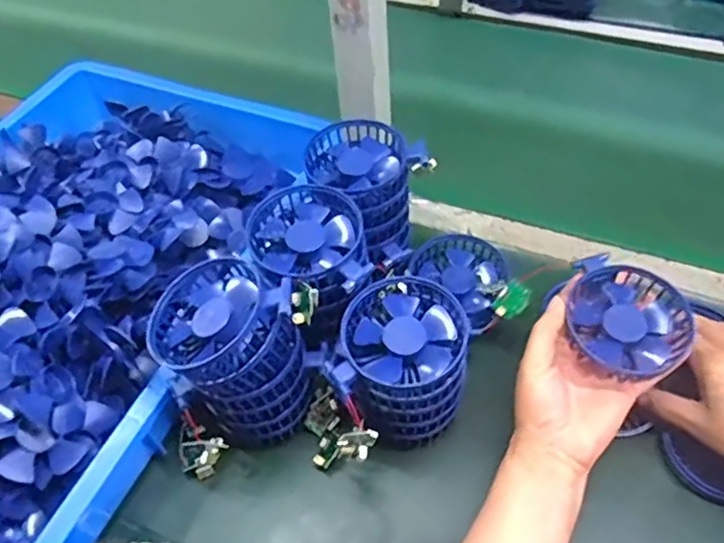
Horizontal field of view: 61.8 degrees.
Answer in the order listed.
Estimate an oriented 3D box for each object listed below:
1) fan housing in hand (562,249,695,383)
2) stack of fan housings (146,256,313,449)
[{"bbox_3d":[0.199,0.036,0.466,0.101,0.034,0.082,24,58,19],"label":"fan housing in hand"},{"bbox_3d":[-0.099,0.073,0.471,0.103,0.160,0.090,28,57,24],"label":"stack of fan housings"}]

